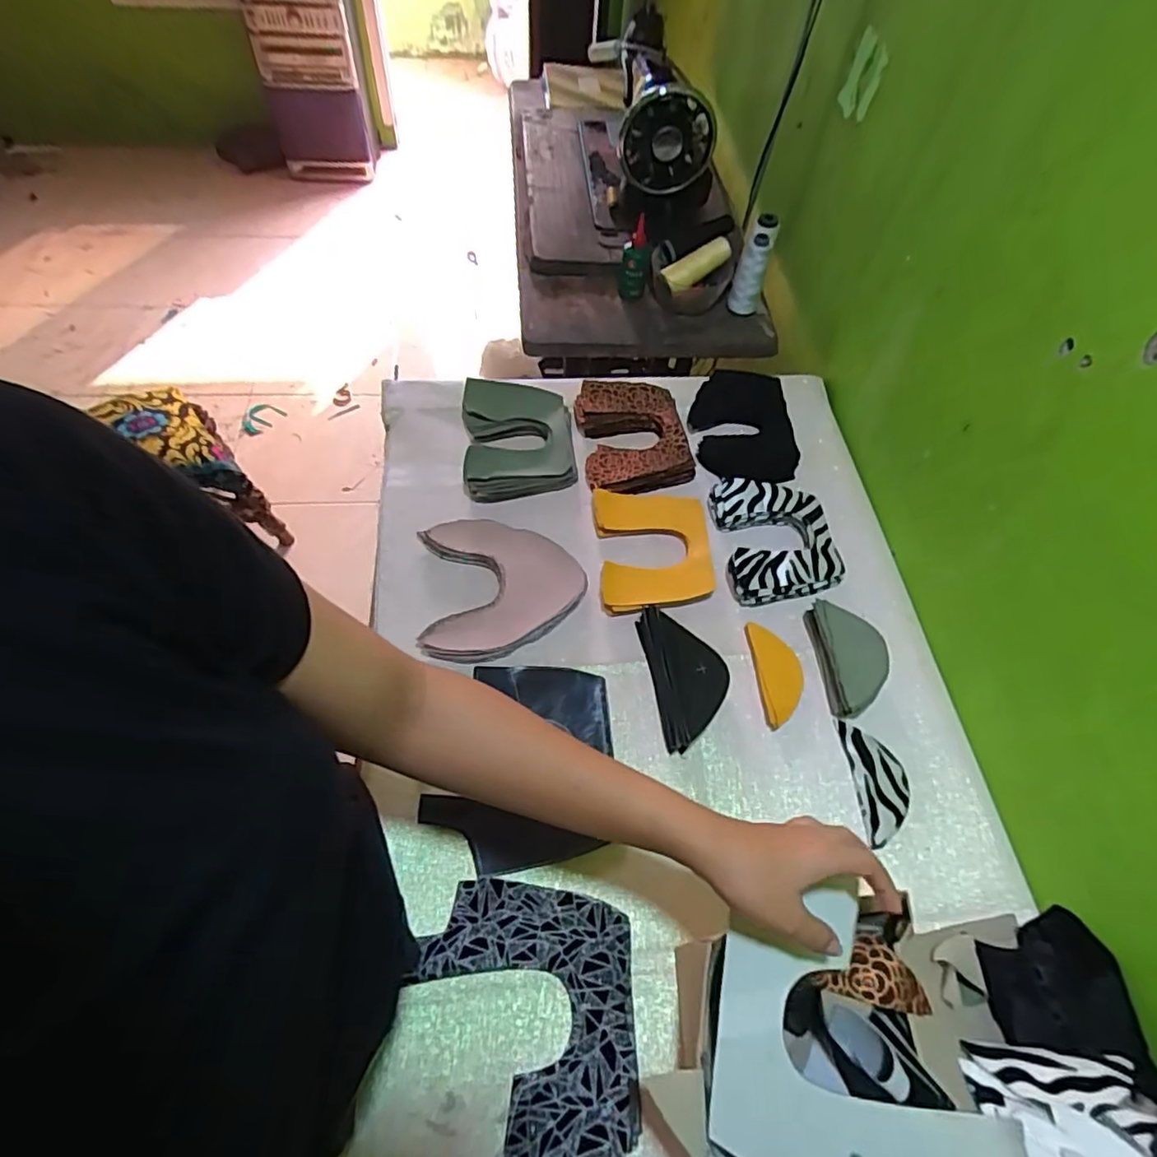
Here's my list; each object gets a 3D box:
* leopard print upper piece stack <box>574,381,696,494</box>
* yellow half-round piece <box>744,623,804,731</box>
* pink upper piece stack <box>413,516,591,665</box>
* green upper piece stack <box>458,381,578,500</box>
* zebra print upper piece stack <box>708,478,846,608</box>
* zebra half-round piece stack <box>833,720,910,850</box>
[{"bbox_3d":[0.068,-0.181,0.804,0.132,0.045,0.178,-6,60,-8],"label":"leopard print upper piece stack"},{"bbox_3d":[0.203,0.097,0.640,0.044,0.017,0.107,-2,59,-6],"label":"yellow half-round piece"},{"bbox_3d":[-0.083,0.008,0.674,0.171,0.031,0.164,-10,60,-10],"label":"pink upper piece stack"},{"bbox_3d":[-0.075,-0.168,0.779,0.133,0.056,0.158,-3,59,-6],"label":"green upper piece stack"},{"bbox_3d":[0.228,-0.046,0.716,0.128,0.028,0.156,-3,59,-6],"label":"zebra print upper piece stack"},{"bbox_3d":[0.287,0.192,0.595,0.056,0.007,0.112,0,59,-4],"label":"zebra half-round piece stack"}]

